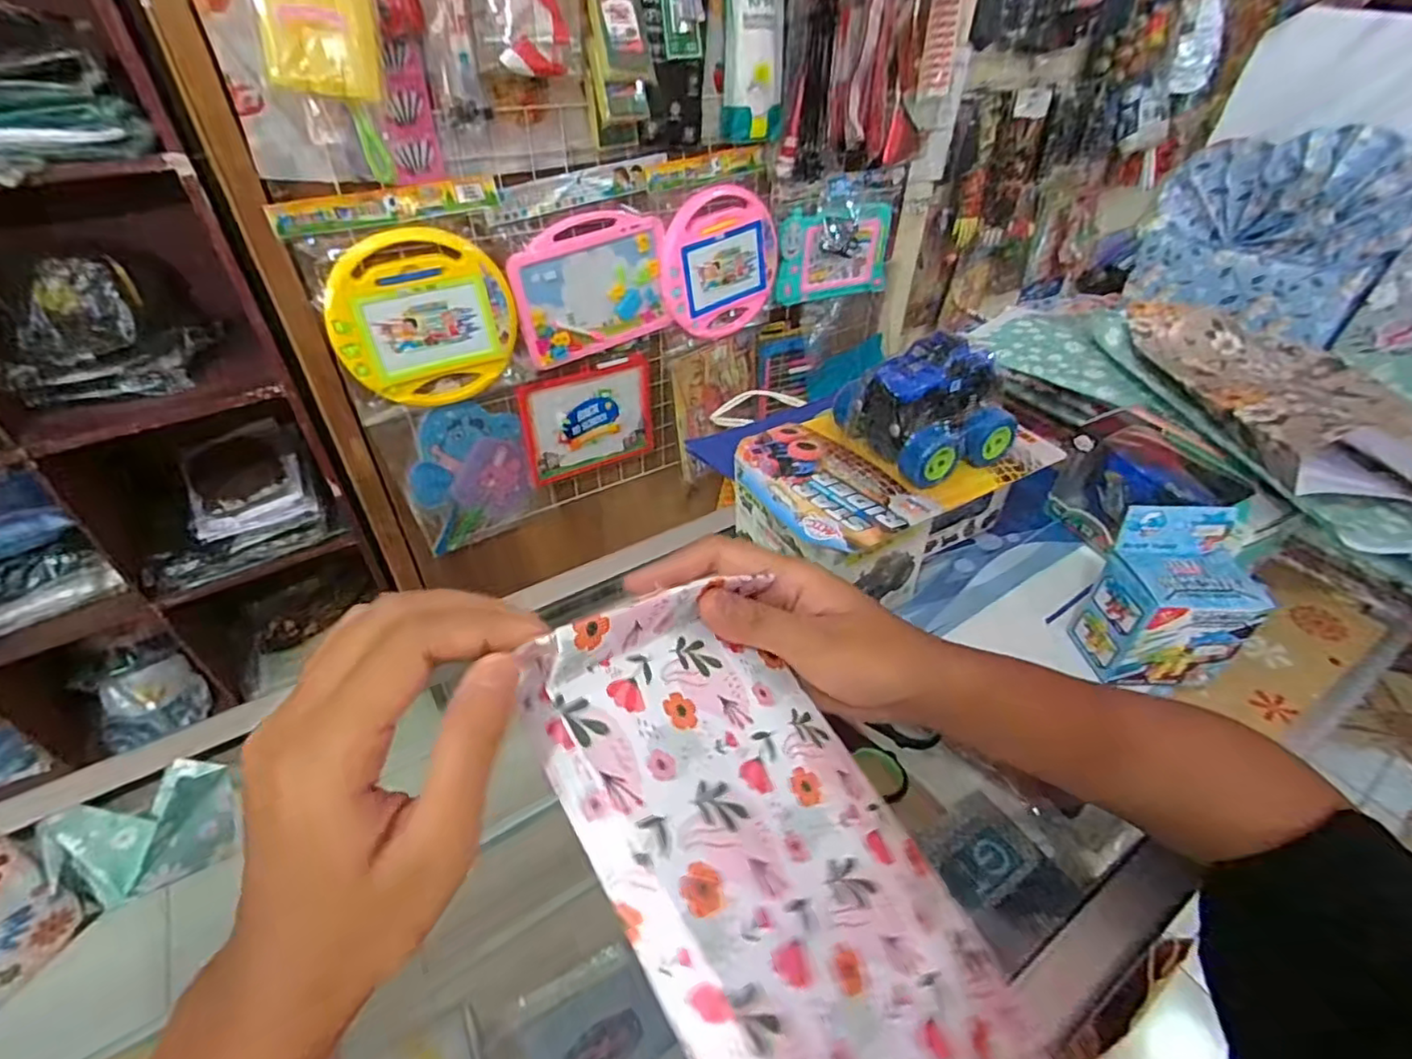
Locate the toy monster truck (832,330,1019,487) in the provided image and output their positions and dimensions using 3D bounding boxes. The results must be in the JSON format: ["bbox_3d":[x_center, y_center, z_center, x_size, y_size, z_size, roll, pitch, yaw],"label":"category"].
[{"bbox_3d":[0.151,-0.084,0.429,0.092,0.081,0.087,-19,45,-22],"label":"toy monster truck"}]

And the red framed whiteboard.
[{"bbox_3d":[-0.243,-0.226,1.322,0.281,0.243,0.019,-21,46,-25],"label":"red framed whiteboard"}]

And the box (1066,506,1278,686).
[{"bbox_3d":[0.294,0.046,0.402,0.080,0.098,0.067,3,41,1],"label":"box"}]

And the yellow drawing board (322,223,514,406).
[{"bbox_3d":[-0.457,-0.336,1.034,0.274,0.273,0.023,-18,45,-21],"label":"yellow drawing board"}]

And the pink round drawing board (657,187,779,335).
[{"bbox_3d":[0.032,-0.530,1.268,0.275,0.270,0.029,-21,46,-24],"label":"pink round drawing board"}]

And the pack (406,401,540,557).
[{"bbox_3d":[-0.465,-0.107,1.246,0.232,0.299,0.017,-21,46,-24],"label":"pack"}]

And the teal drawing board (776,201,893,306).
[{"bbox_3d":[0.293,-0.621,1.408,0.306,0.207,0.035,-15,47,-19],"label":"teal drawing board"}]

